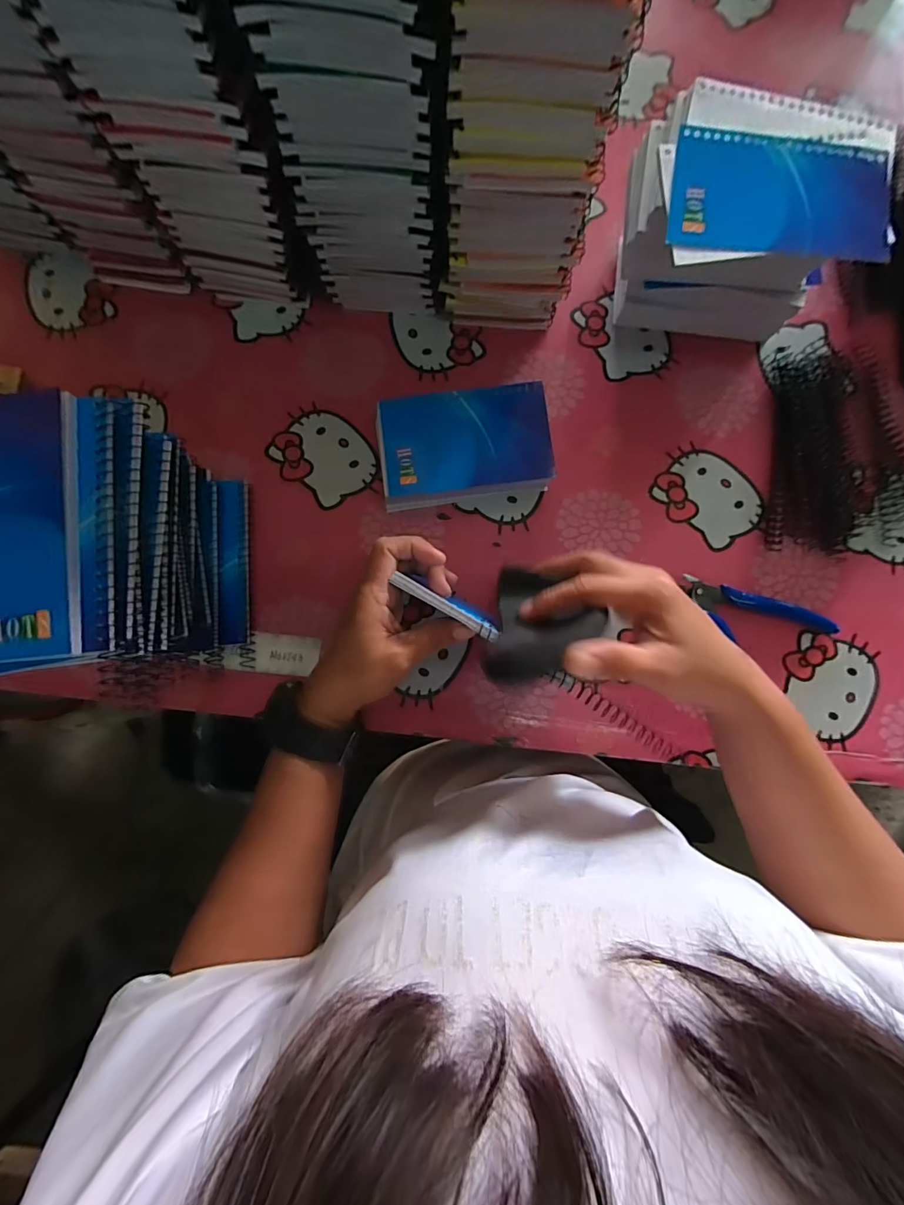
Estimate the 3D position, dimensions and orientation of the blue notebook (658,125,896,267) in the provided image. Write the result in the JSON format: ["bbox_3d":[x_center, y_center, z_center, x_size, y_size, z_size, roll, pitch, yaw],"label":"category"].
[{"bbox_3d":[0.200,-0.252,0.275,0.134,0.007,0.086,0,82,-1],"label":"blue notebook"}]

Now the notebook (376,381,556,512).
[{"bbox_3d":[0.010,-0.126,0.360,0.133,0.024,0.081,-9,83,-2],"label":"notebook"}]

